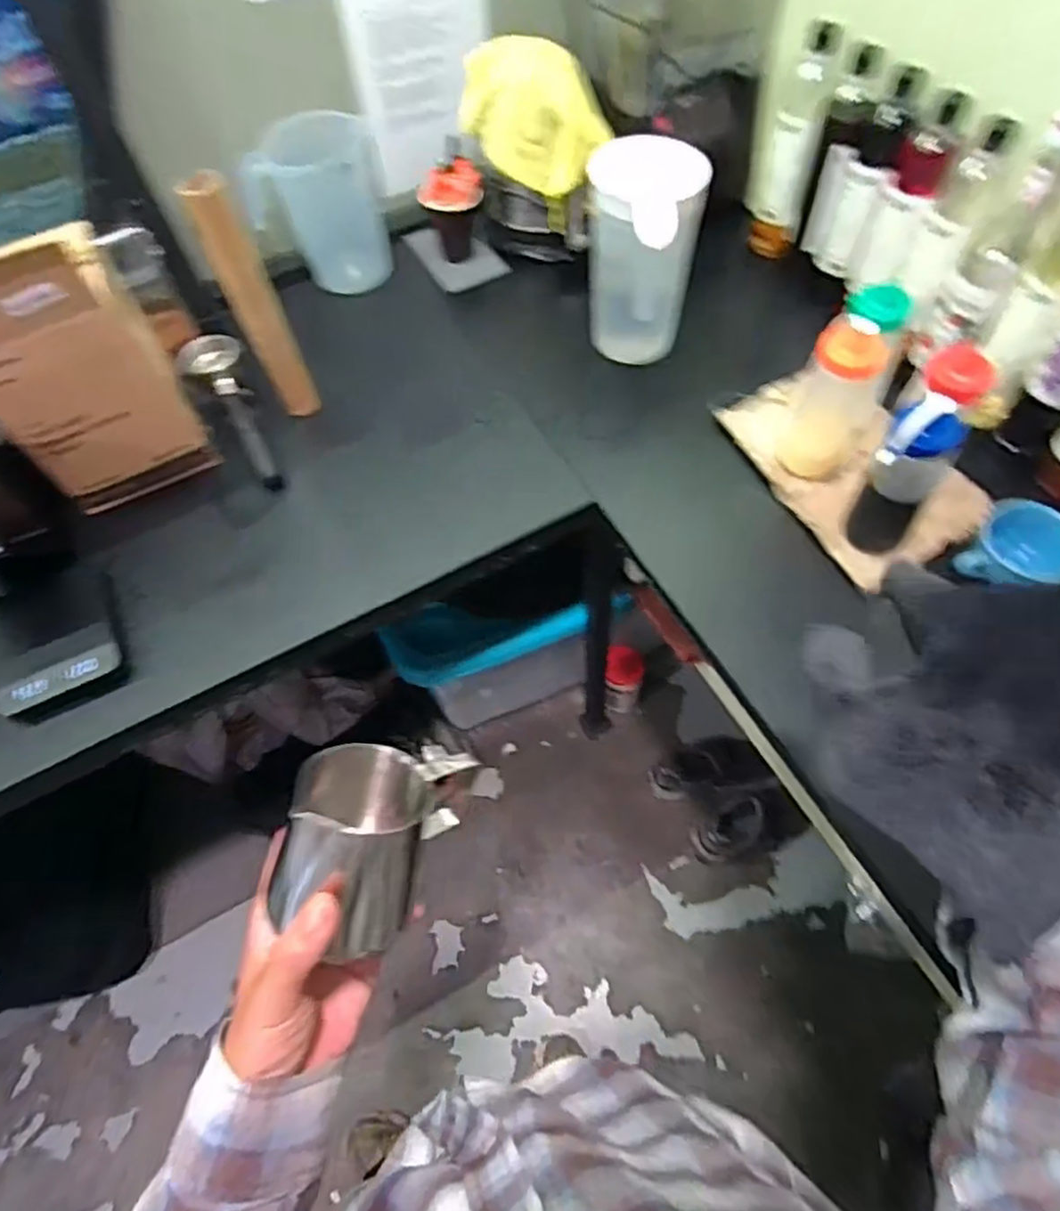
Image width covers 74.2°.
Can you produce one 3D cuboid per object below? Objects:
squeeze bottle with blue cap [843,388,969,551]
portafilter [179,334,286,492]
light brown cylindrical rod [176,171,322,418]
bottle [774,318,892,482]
[{"bbox_3d":[0.381,-0.130,0.714,0.074,0.187,0.058,30,67,19],"label":"squeeze bottle with blue cap"},{"bbox_3d":[-0.393,-0.266,0.932,0.079,0.069,0.252,-27,78,-11],"label":"portafilter"},{"bbox_3d":[-0.324,-0.352,0.843,0.049,0.312,0.046,-2,61,3],"label":"light brown cylindrical rod"},{"bbox_3d":[0.345,-0.238,0.785,0.082,0.189,0.086,23,65,16],"label":"bottle"}]

